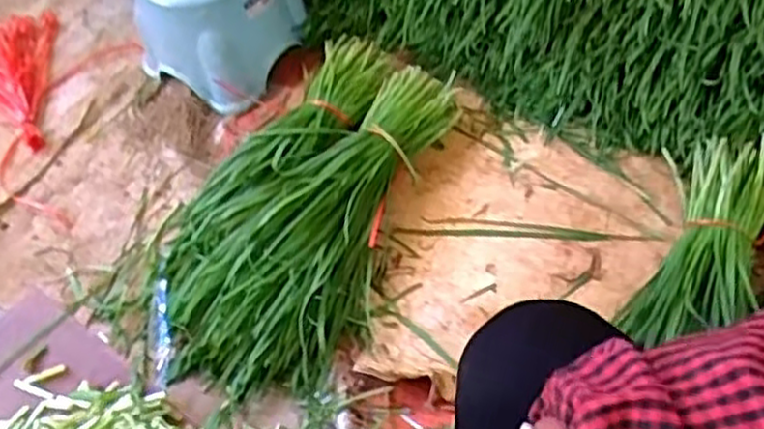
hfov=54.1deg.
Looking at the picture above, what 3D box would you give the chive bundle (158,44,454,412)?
[{"bbox_3d":[-0.105,-0.021,0.993,0.260,0.115,0.515,16,57,17],"label":"chive bundle"}]

